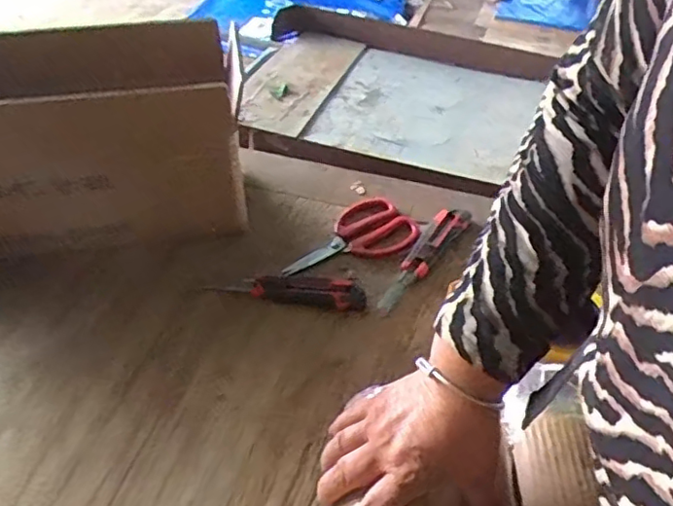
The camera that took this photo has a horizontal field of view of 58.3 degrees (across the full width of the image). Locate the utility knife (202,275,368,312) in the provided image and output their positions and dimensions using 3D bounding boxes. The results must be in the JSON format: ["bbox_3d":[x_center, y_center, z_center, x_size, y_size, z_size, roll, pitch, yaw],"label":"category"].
[{"bbox_3d":[-0.059,0.044,0.727,0.185,0.015,0.049,3,42,-1],"label":"utility knife"}]

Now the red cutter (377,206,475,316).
[{"bbox_3d":[0.111,0.000,0.773,0.042,0.014,0.204,28,48,24],"label":"red cutter"}]

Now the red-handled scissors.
[{"bbox_3d":[0.012,-0.016,0.792,0.190,0.007,0.105,-25,50,-28],"label":"red-handled scissors"}]

